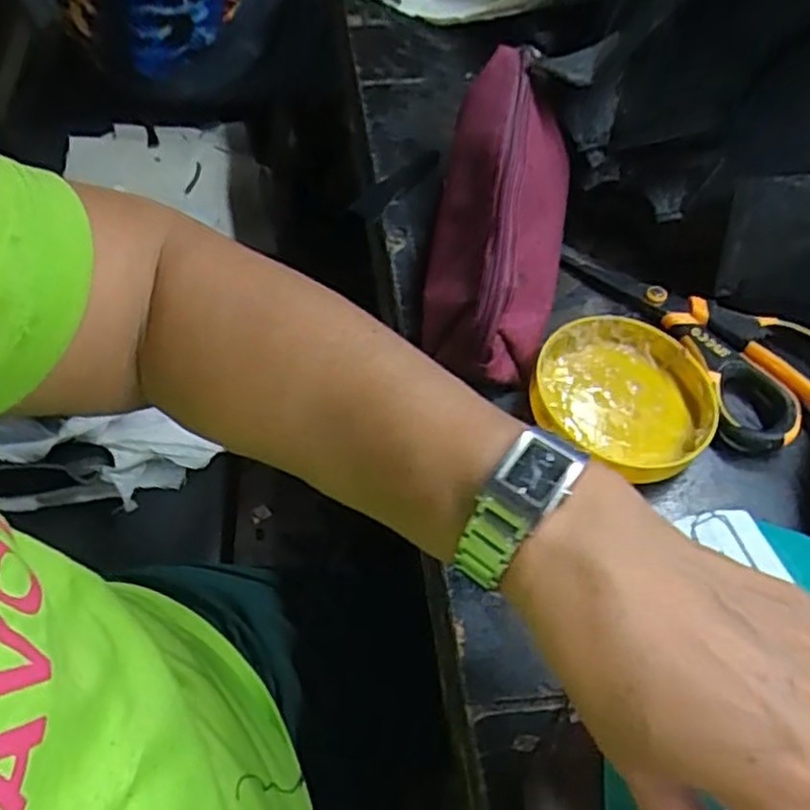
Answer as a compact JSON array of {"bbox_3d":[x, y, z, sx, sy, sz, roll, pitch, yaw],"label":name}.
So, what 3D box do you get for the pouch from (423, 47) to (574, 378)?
[{"bbox_3d":[0.055,-0.122,0.392,0.074,0.067,0.225,7,72,4],"label":"pouch"}]

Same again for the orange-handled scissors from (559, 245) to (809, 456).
[{"bbox_3d":[0.152,-0.034,0.390,0.163,0.013,0.081,25,59,15],"label":"orange-handled scissors"}]

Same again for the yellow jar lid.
[{"bbox_3d":[0.115,-0.006,0.371,0.089,0.023,0.081,0,56,0],"label":"yellow jar lid"}]

